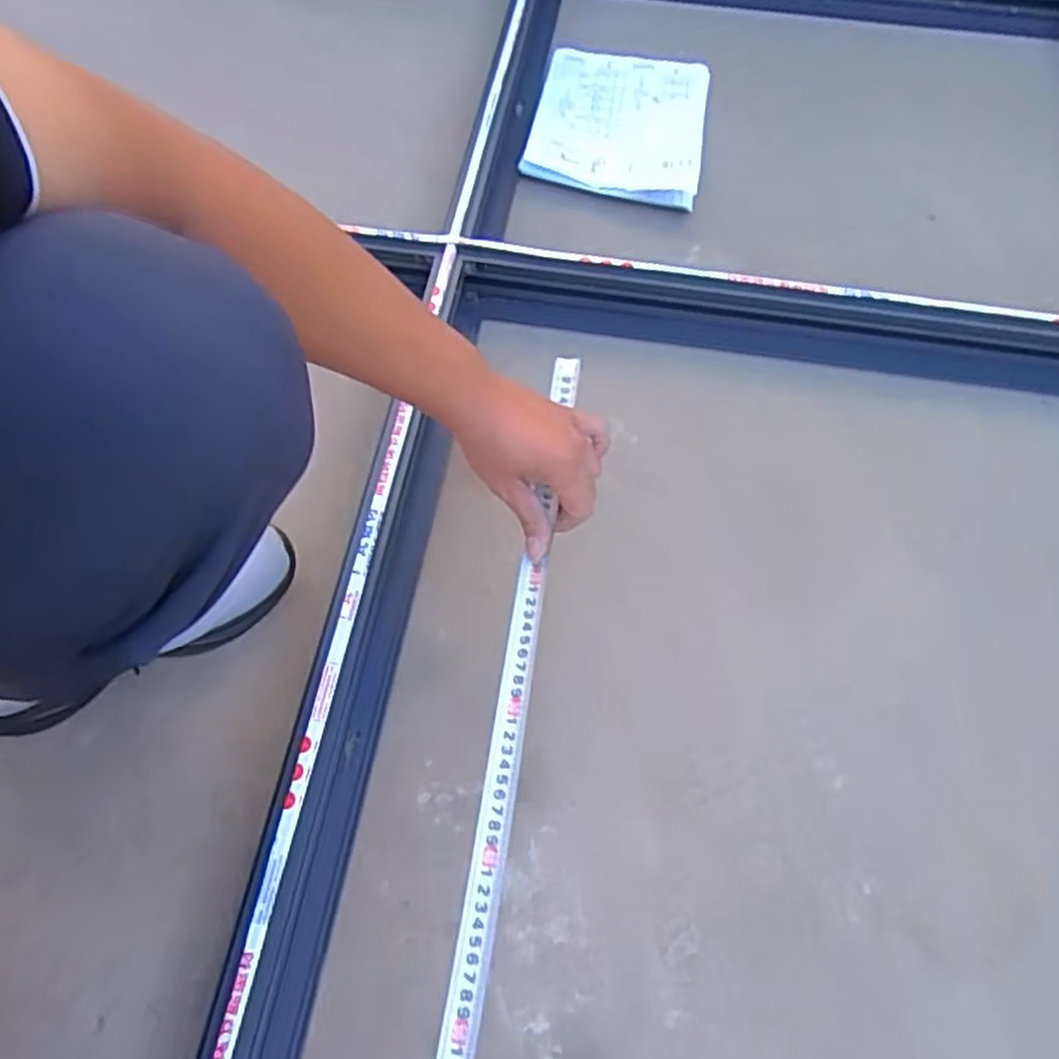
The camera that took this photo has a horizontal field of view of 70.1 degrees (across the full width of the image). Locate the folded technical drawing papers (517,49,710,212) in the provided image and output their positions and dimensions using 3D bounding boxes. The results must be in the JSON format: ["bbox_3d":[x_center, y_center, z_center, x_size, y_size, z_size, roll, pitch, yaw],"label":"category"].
[{"bbox_3d":[0.111,-0.519,0.951,0.215,0.033,0.279,9,62,6],"label":"folded technical drawing papers"}]

